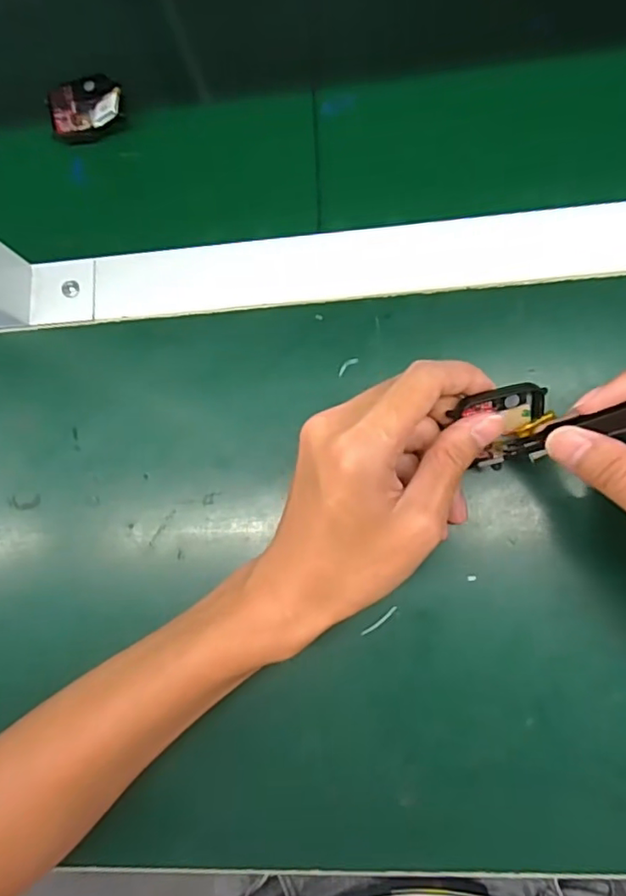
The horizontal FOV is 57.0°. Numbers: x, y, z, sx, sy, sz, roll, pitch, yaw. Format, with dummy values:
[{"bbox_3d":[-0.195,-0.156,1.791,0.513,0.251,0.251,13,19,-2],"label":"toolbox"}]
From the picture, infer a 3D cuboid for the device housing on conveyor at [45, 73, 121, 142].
[{"bbox_3d":[-0.141,-0.213,0.356,0.048,0.014,0.038,-12,82,5],"label":"device housing on conveyor"}]

